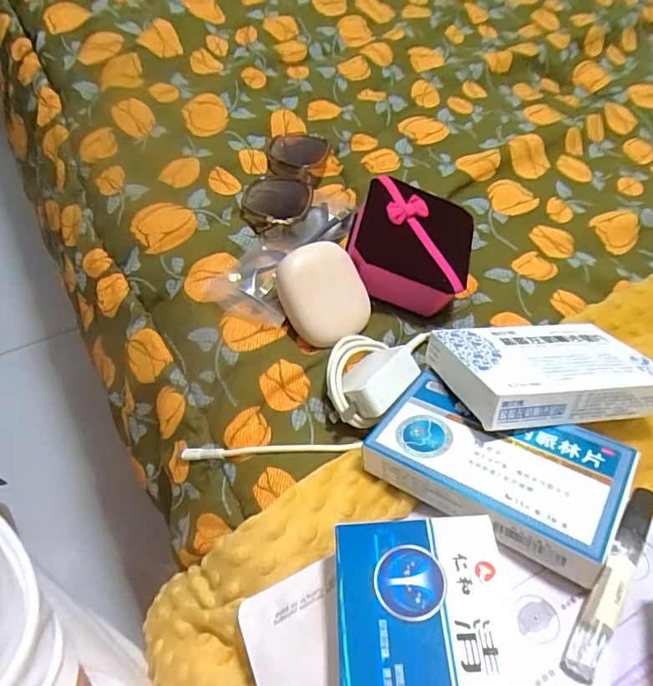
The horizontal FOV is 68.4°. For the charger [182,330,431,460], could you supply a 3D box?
[{"bbox_3d":[-0.005,0.046,0.339,0.193,0.043,0.067,-30,63,-7],"label":"charger"}]

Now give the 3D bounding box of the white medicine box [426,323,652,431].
[{"bbox_3d":[0.144,0.019,0.321,0.134,0.031,0.086,-2,33,-12],"label":"white medicine box"}]

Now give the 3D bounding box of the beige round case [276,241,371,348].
[{"bbox_3d":[-0.003,-0.037,0.369,0.062,0.027,0.072,-20,75,-15],"label":"beige round case"}]

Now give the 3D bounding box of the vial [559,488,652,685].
[{"bbox_3d":[0.145,0.117,0.243,0.015,0.018,0.105,37,63,13],"label":"vial"}]

